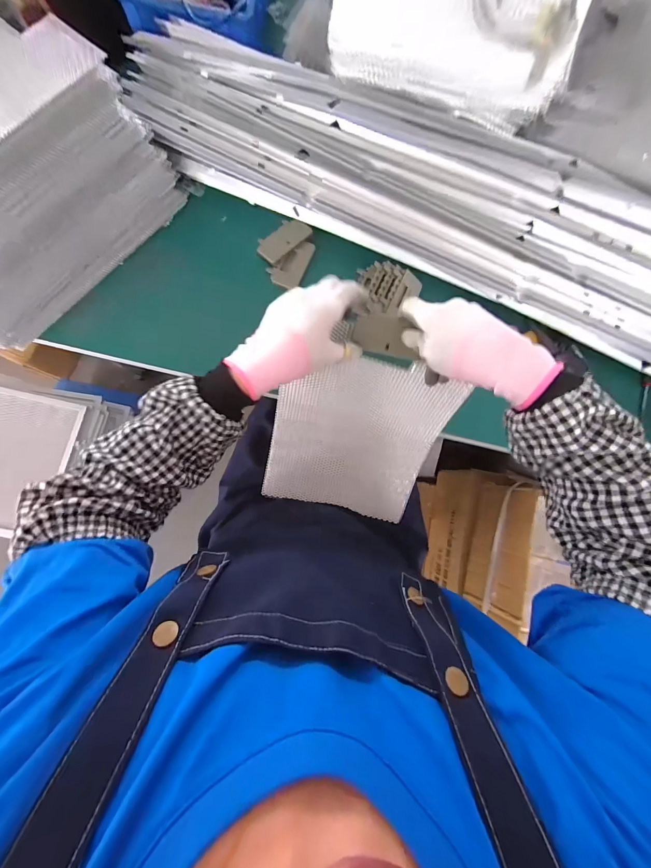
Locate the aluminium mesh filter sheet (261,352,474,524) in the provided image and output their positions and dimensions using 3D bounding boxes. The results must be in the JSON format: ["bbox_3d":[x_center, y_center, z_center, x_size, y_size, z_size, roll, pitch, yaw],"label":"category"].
[{"bbox_3d":[0.043,0.014,0.522,0.256,0.042,0.267,13,112,-1],"label":"aluminium mesh filter sheet"}]

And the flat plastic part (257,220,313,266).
[{"bbox_3d":[-0.071,-0.318,0.525,0.050,0.010,0.090,43,81,2],"label":"flat plastic part"}]

